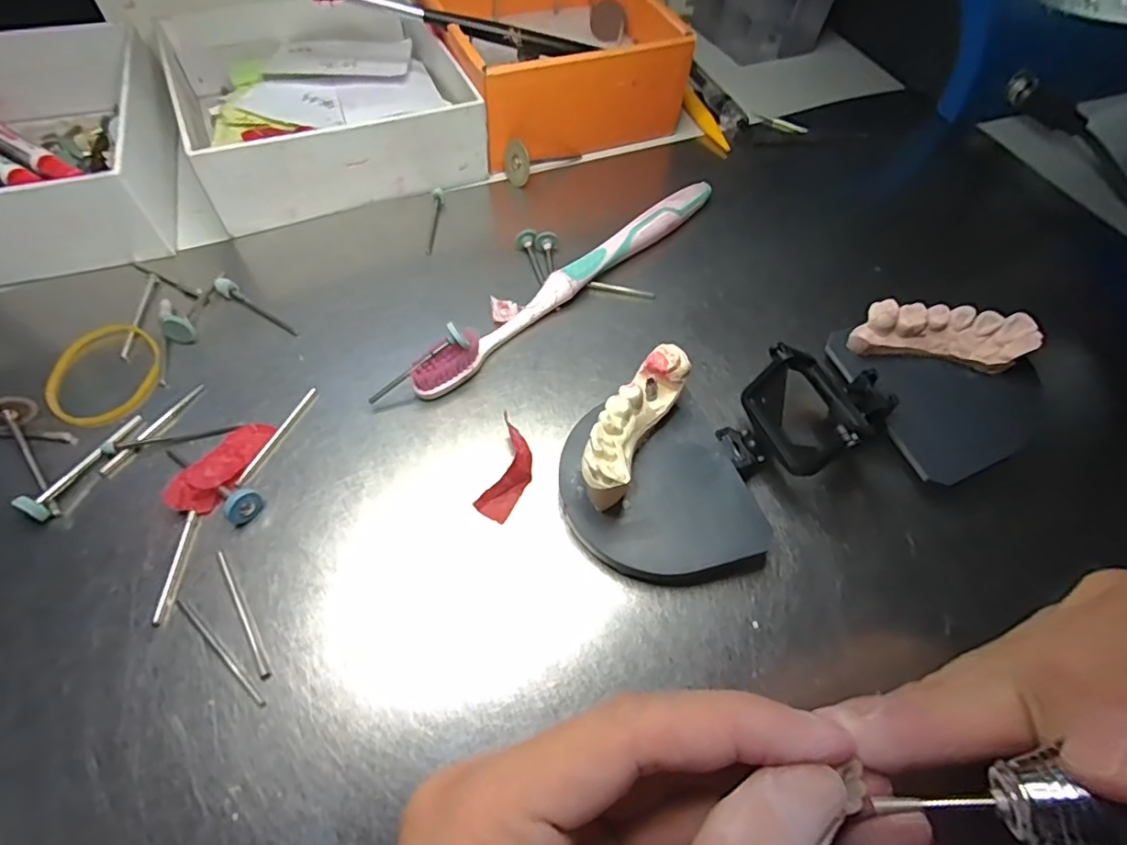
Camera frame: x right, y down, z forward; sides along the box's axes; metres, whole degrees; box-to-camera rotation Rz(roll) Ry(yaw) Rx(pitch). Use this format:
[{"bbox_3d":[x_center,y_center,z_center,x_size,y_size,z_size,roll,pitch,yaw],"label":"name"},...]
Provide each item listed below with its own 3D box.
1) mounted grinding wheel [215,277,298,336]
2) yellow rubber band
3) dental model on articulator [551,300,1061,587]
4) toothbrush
[{"bbox_3d":[-0.129,-0.048,0.229,0.045,0.005,0.007,34,62,17],"label":"mounted grinding wheel"},{"bbox_3d":[-0.176,-0.021,0.210,0.039,0.004,0.047,-2,59,-6],"label":"yellow rubber band"},{"bbox_3d":[0.084,0.002,0.192,0.172,0.039,0.066,-15,61,-13],"label":"dental model on articulator"},{"bbox_3d":[0.009,-0.066,0.242,0.012,0.017,0.180,41,64,19],"label":"toothbrush"}]

